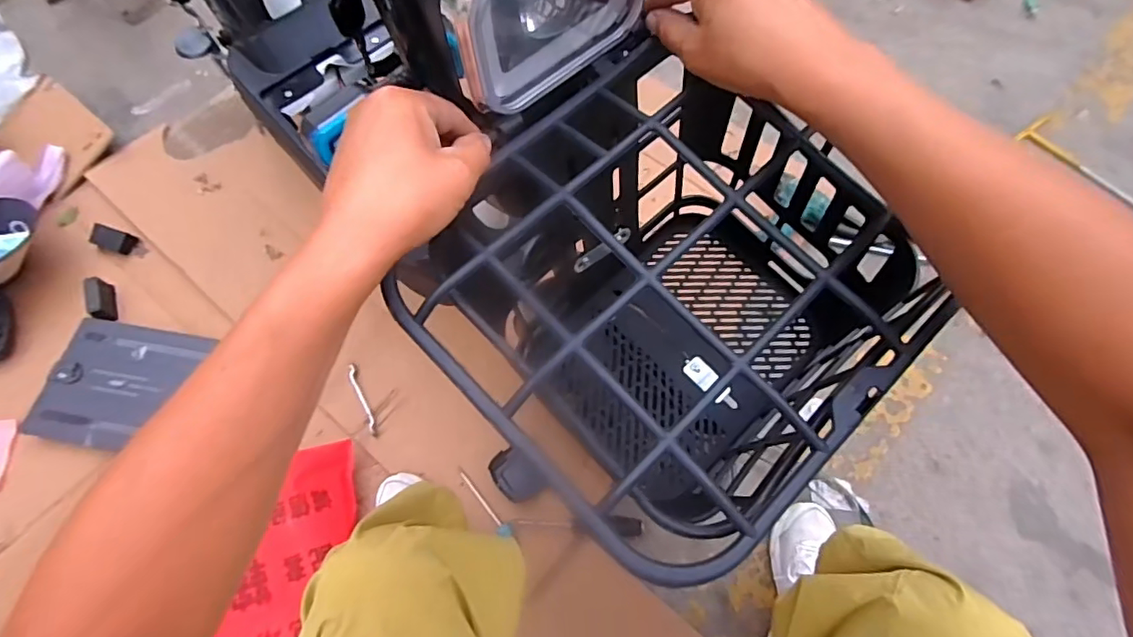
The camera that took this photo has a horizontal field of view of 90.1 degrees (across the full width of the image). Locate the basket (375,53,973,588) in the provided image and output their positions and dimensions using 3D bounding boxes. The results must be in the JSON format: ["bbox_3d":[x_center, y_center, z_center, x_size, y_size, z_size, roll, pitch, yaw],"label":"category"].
[{"bbox_3d":[0.074,-0.004,0.426,0.306,0.237,0.267,-42,72,-16],"label":"basket"}]

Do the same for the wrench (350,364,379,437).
[{"bbox_3d":[-0.347,0.139,0.968,0.018,0.004,0.128,-21,84,-8],"label":"wrench"}]

